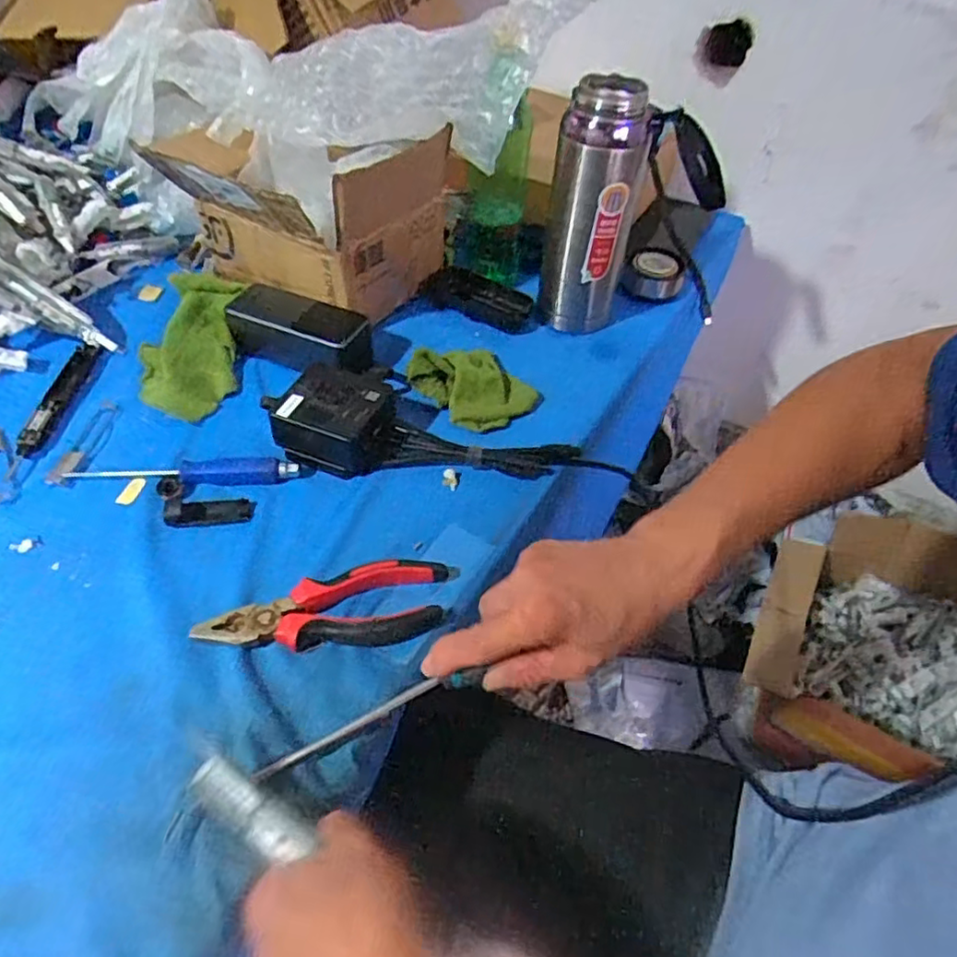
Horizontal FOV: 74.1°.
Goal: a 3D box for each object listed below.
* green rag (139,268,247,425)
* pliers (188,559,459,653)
[{"bbox_3d":[-0.268,-0.132,0.595,0.081,0.028,0.178,-3,50,-6],"label":"green rag"},{"bbox_3d":[-0.099,0.085,0.427,0.164,0.025,0.056,-3,50,-6],"label":"pliers"}]

